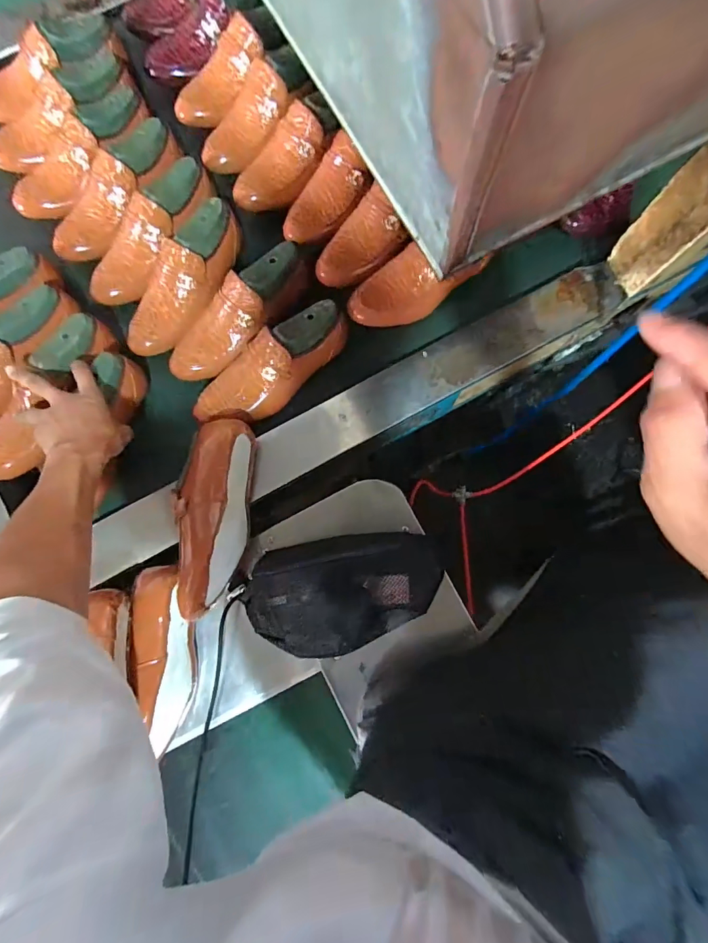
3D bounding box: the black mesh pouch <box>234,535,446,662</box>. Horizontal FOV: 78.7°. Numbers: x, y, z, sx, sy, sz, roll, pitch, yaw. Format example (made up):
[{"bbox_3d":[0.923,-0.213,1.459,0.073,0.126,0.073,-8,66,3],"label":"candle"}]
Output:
[{"bbox_3d":[-0.012,0.158,0.571,0.266,0.070,0.139,-12,83,-1],"label":"black mesh pouch"}]

